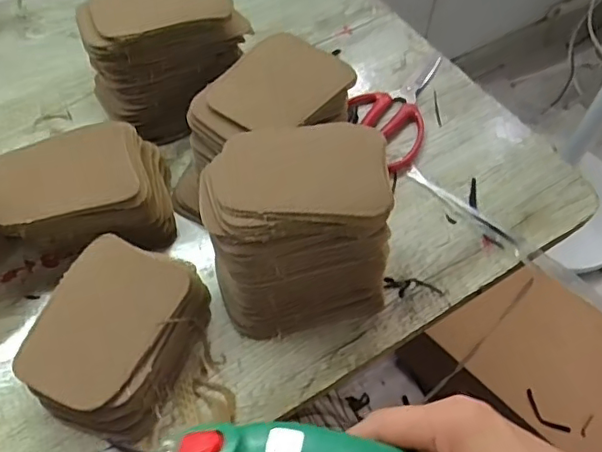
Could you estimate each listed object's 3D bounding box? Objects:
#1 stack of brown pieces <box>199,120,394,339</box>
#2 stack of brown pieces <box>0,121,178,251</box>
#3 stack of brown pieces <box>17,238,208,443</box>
[{"bbox_3d":[-0.003,0.001,0.440,0.127,0.125,0.112,-10,55,-9],"label":"stack of brown pieces"},{"bbox_3d":[-0.181,-0.024,0.490,0.135,0.065,0.096,-10,55,-9],"label":"stack of brown pieces"},{"bbox_3d":[-0.132,0.080,0.423,0.099,0.050,0.125,14,55,8],"label":"stack of brown pieces"}]

